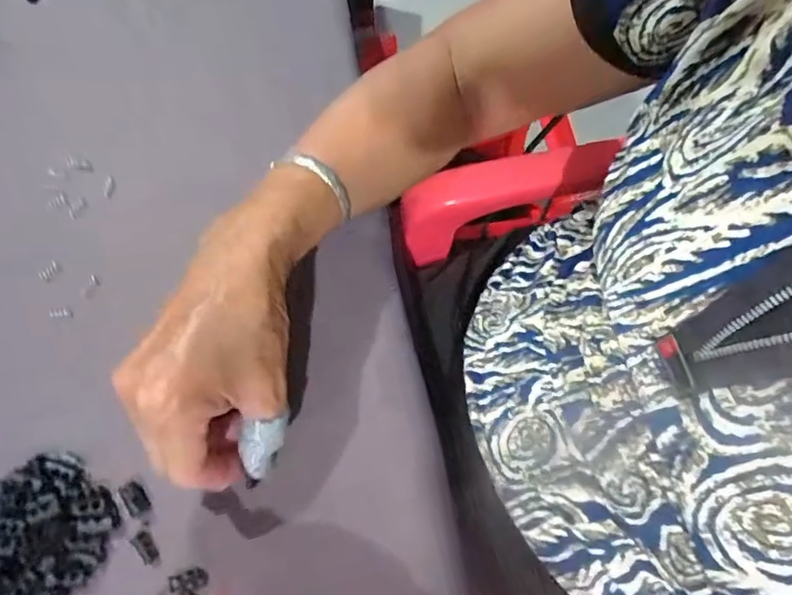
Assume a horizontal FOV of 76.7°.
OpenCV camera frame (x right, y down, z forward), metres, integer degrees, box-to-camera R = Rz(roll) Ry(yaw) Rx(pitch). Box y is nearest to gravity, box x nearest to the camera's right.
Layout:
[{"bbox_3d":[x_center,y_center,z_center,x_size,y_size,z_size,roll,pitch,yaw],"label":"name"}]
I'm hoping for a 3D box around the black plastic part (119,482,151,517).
[{"bbox_3d":[-0.143,0.110,0.274,0.009,0.008,0.018,-34,72,-14],"label":"black plastic part"}]

